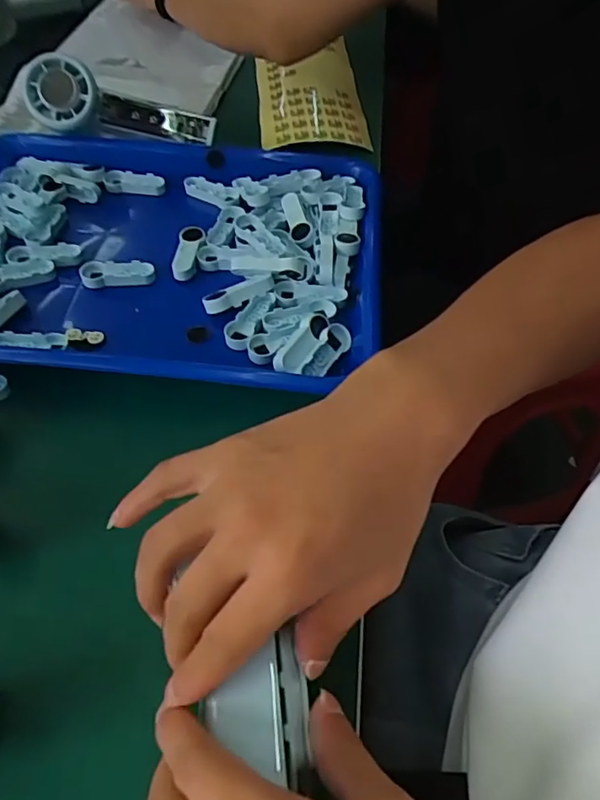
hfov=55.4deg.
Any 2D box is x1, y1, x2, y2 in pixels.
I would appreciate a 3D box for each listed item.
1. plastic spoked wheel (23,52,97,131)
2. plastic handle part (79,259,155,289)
[{"bbox_3d":[-0.193,-0.247,0.458,0.056,0.053,0.009,-17,20,1],"label":"plastic spoked wheel"},{"bbox_3d":[-0.129,-0.090,0.404,0.050,0.007,0.019,-1,52,-2],"label":"plastic handle part"}]

